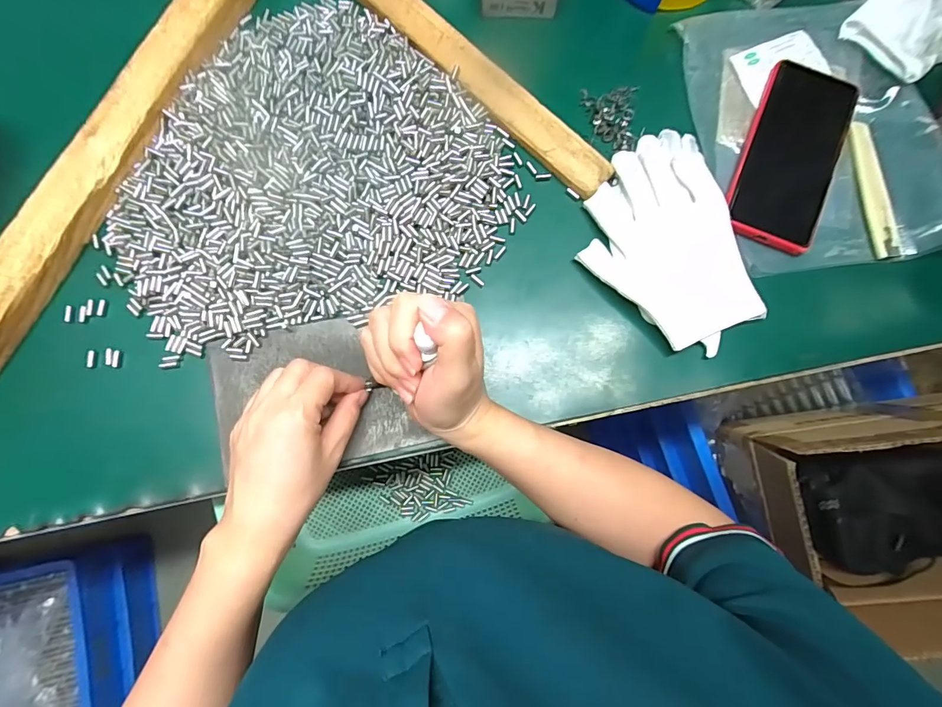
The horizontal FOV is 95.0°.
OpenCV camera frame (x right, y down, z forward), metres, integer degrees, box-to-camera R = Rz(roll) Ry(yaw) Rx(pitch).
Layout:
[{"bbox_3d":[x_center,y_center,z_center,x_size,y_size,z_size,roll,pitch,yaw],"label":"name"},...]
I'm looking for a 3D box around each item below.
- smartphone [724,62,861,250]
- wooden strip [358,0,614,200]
[{"bbox_3d":[0.275,-0.172,0.368,0.078,0.009,0.164,25,82,2],"label":"smartphone"},{"bbox_3d":[-0.002,-0.250,0.378,0.311,0.012,0.034,44,83,4],"label":"wooden strip"}]

